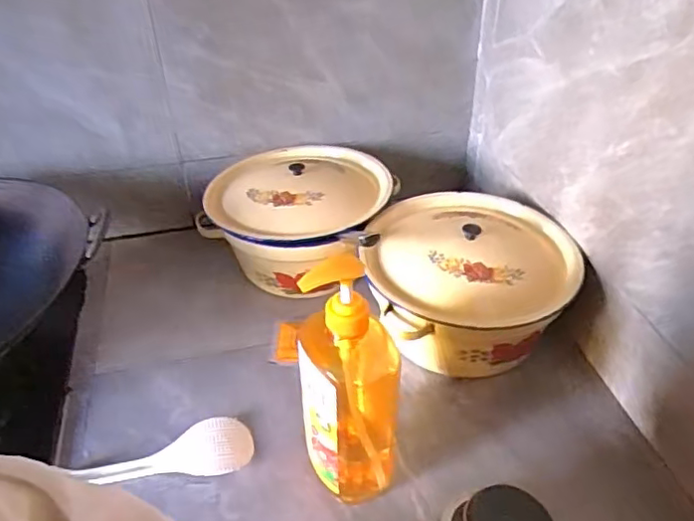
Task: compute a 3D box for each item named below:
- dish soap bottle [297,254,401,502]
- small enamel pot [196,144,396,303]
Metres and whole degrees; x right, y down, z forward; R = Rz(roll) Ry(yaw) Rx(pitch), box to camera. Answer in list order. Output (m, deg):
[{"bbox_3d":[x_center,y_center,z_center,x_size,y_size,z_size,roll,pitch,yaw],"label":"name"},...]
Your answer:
[{"bbox_3d":[0.003,0.111,0.525,0.085,0.257,0.069,1,38,2],"label":"dish soap bottle"},{"bbox_3d":[-0.055,-0.056,0.804,0.210,0.128,0.225,0,38,0],"label":"small enamel pot"}]

